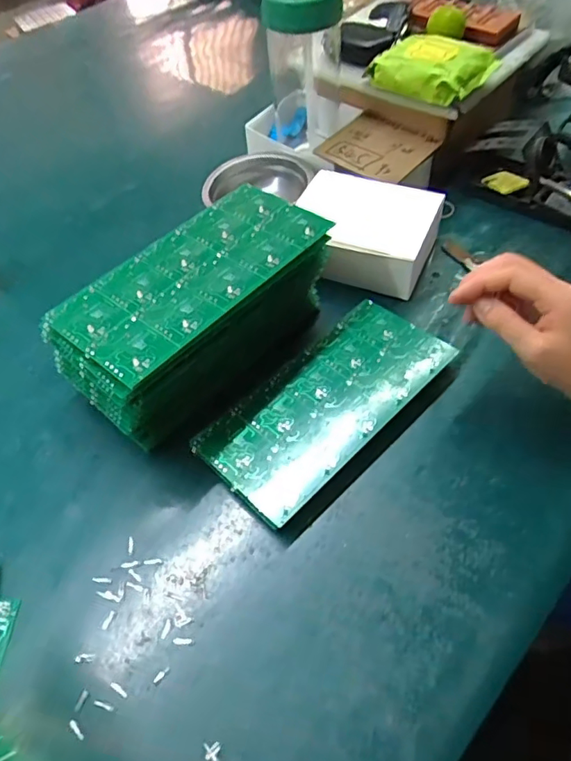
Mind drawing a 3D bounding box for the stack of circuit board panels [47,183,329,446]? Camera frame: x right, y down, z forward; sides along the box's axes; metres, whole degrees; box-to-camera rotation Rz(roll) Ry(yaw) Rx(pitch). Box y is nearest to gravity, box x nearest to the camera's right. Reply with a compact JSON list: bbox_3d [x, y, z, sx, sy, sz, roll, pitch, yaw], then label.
[{"bbox_3d":[-0.069,-0.053,0.456,0.104,0.113,0.222,32,61,26],"label":"stack of circuit board panels"}]

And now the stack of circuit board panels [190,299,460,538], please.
[{"bbox_3d":[0.043,0.020,0.450,0.223,0.023,0.111,-39,58,-23],"label":"stack of circuit board panels"}]

